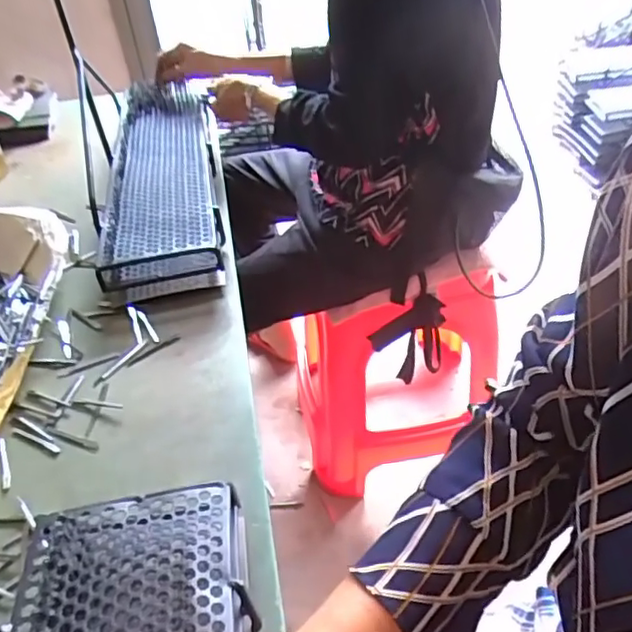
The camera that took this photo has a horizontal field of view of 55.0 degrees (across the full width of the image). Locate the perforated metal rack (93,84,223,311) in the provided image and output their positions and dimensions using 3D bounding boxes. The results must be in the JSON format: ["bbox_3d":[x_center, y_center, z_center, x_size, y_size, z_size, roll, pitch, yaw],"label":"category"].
[{"bbox_3d":[-0.240,-0.232,0.964,0.153,0.082,0.607,-11,39,-5],"label":"perforated metal rack"}]

